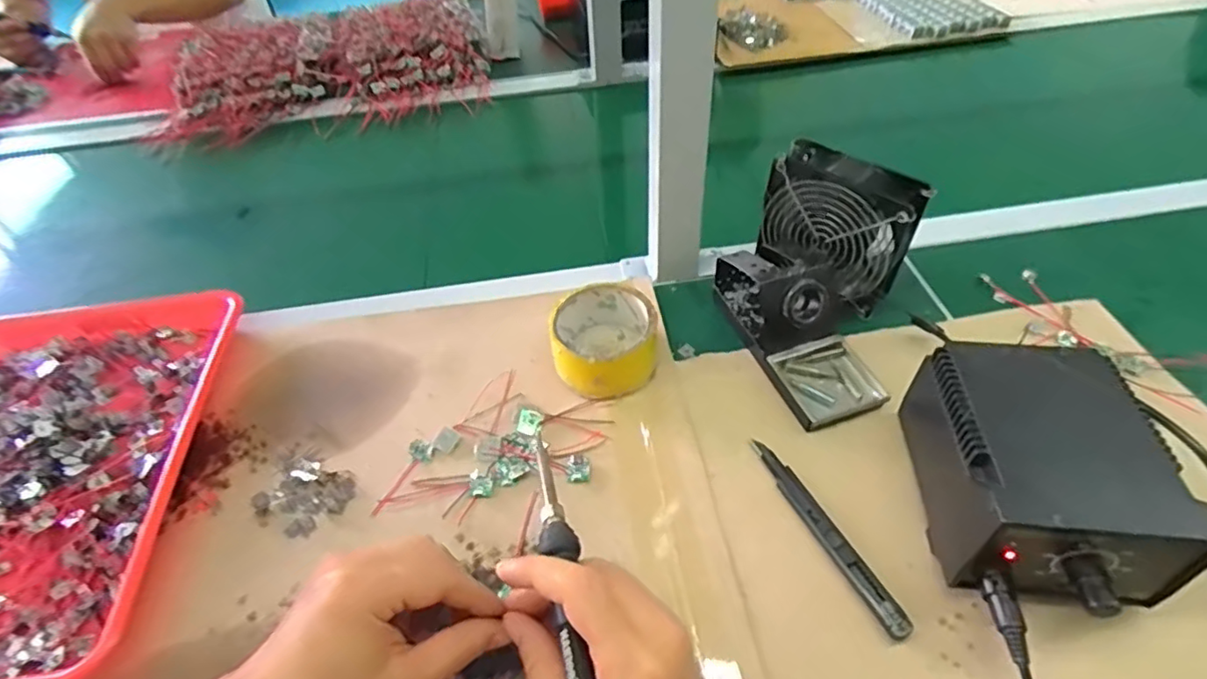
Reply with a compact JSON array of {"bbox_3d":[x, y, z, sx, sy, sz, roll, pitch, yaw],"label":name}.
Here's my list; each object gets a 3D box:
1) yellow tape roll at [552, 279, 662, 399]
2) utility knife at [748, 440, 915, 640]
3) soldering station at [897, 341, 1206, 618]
[{"bbox_3d":[0.000,0.002,0.498,0.083,0.049,0.085,-3,47,3],"label":"yellow tape roll"},{"bbox_3d":[0.145,0.126,0.400,0.017,0.008,0.146,-21,49,-14],"label":"utility knife"},{"bbox_3d":[0.270,0.085,0.378,0.115,0.085,0.158,1,47,6],"label":"soldering station"}]

